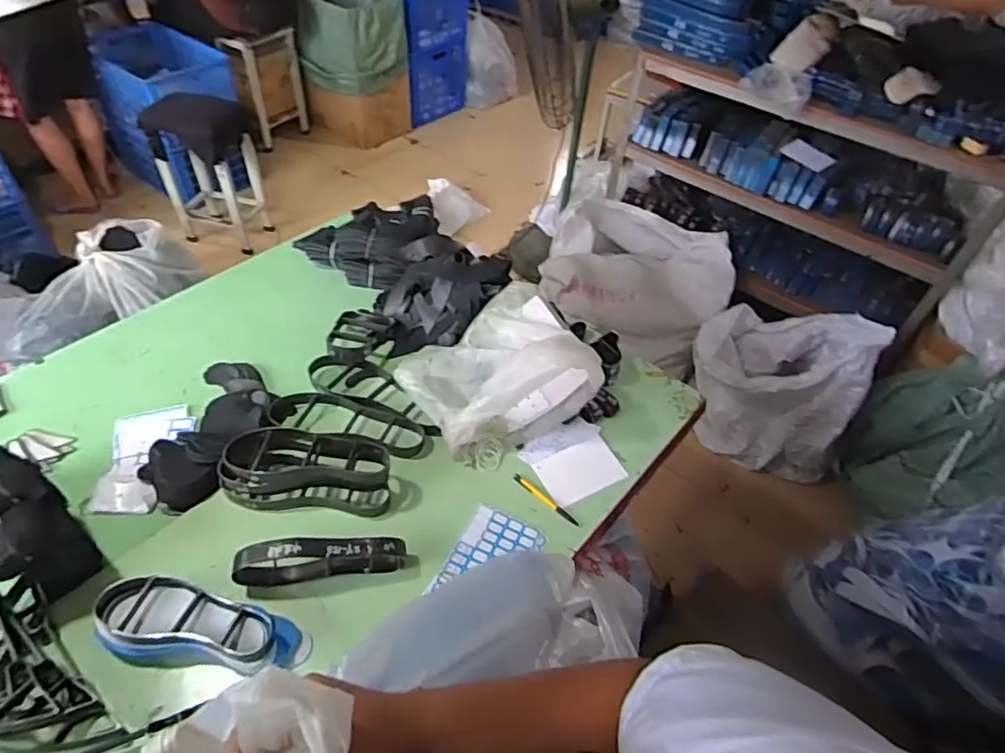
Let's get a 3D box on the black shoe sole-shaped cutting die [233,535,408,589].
[{"bbox_3d":[-0.275,0.272,0.902,0.251,0.078,0.045,-3,49,-9],"label":"black shoe sole-shaped cutting die"}]

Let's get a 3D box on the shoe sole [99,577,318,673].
[{"bbox_3d":[-0.422,0.347,0.831,0.274,0.053,0.107,6,48,0],"label":"shoe sole"}]

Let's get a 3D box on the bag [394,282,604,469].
[{"bbox_3d":[-0.017,-0.021,1.129,0.299,0.200,0.277,-20,53,-22],"label":"bag"}]

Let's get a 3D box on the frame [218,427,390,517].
[{"bbox_3d":[-0.328,0.161,1.007,0.273,0.090,0.116,2,48,-4],"label":"frame"}]

